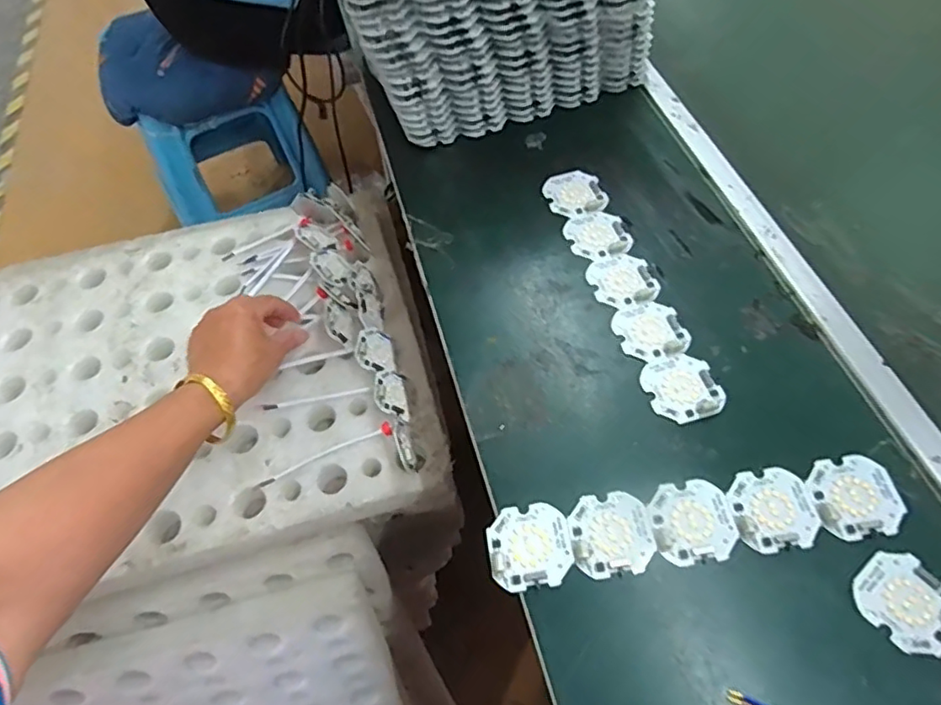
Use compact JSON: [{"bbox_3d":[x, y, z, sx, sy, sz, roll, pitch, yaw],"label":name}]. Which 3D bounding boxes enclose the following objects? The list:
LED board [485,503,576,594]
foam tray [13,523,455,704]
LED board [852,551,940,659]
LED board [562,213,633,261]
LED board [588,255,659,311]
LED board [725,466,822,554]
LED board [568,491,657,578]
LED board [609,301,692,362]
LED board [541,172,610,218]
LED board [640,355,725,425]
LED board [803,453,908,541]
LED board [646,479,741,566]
[{"bbox_3d":[0.034,0.112,0.347,0.049,0.004,0.046,-8,58,-2],"label":"LED board"},{"bbox_3d":[-0.231,0.450,0.689,0.417,0.566,0.055,-15,32,-6],"label":"foam tray"},{"bbox_3d":[0.233,0.132,0.317,0.045,0.004,0.048,-36,63,-18],"label":"LED board"},{"bbox_3d":[0.099,-0.094,0.470,0.046,0.004,0.049,-16,58,-7],"label":"LED board"},{"bbox_3d":[0.113,-0.054,0.444,0.046,0.004,0.049,-15,58,-6],"label":"LED board"},{"bbox_3d":[0.176,0.090,0.348,0.047,0.004,0.046,-6,58,-1],"label":"LED board"},{"bbox_3d":[0.082,0.105,0.347,0.046,0.004,0.045,-6,58,0],"label":"LED board"},{"bbox_3d":[0.126,-0.016,0.418,0.046,0.004,0.046,-17,58,-7],"label":"LED board"},{"bbox_3d":[0.086,-0.132,0.495,0.046,0.004,0.048,-14,58,-6],"label":"LED board"},{"bbox_3d":[0.139,0.023,0.393,0.046,0.004,0.048,-13,58,-5],"label":"LED board"},{"bbox_3d":[0.225,0.083,0.349,0.047,0.004,0.047,-6,58,-1],"label":"LED board"},{"bbox_3d":[0.129,0.098,0.347,0.047,0.004,0.045,-7,58,-1],"label":"LED board"}]

